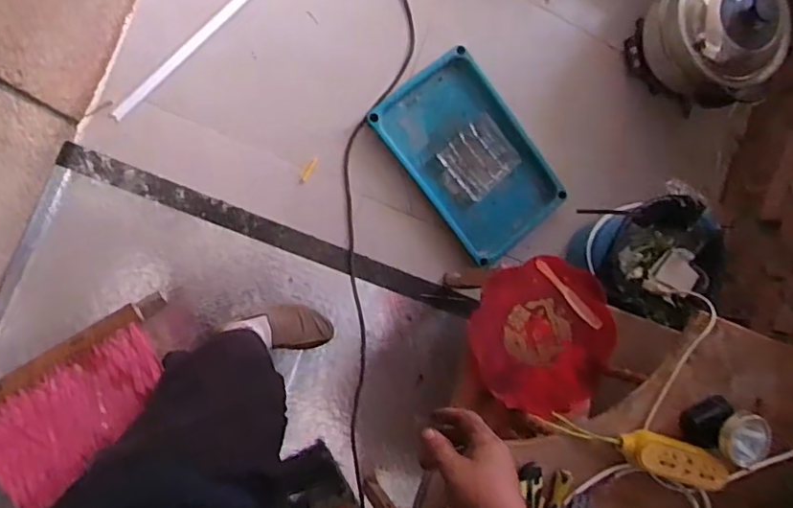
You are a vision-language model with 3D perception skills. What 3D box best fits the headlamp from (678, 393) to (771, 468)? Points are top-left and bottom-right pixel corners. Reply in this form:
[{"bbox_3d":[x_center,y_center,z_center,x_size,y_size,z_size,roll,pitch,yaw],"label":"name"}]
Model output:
[{"bbox_3d":[0.491,0.262,0.859,0.095,0.096,0.079,24,86,-13],"label":"headlamp"}]

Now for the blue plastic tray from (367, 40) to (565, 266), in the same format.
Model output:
[{"bbox_3d":[0.169,-0.215,1.284,0.268,0.049,0.437,-39,99,-10],"label":"blue plastic tray"}]

